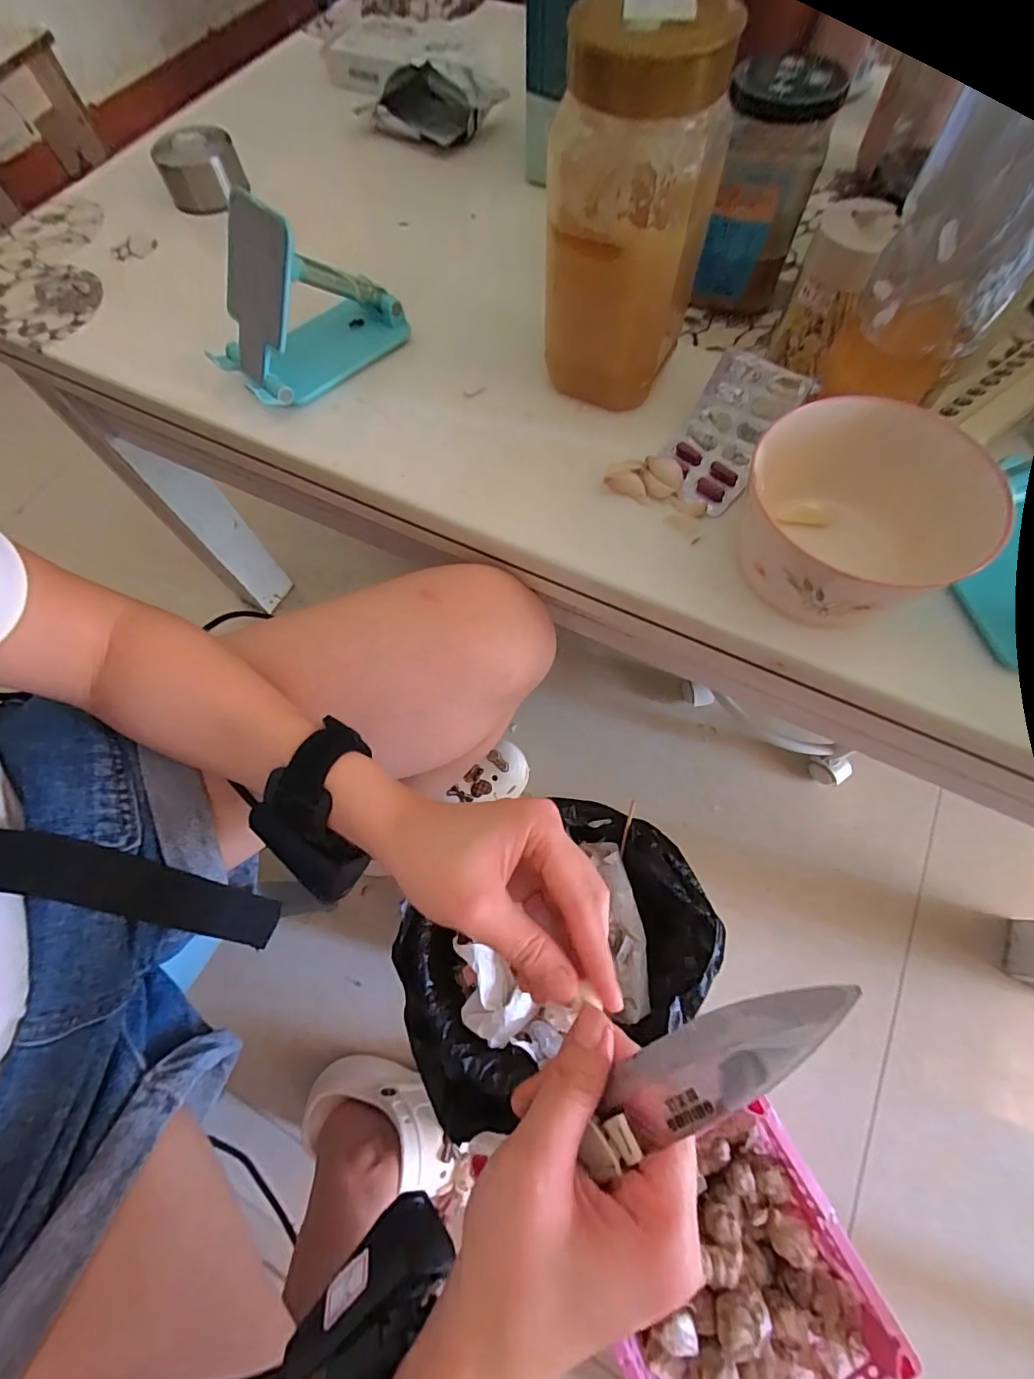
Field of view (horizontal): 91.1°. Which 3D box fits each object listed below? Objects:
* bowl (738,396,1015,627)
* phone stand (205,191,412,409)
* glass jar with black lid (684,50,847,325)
[{"bbox_3d":[0.162,-0.084,0.259,0.096,0.062,0.095,-1,68,2],"label":"bowl"},{"bbox_3d":[-0.138,-0.251,0.326,0.122,0.097,0.065,-38,71,-12],"label":"phone stand"},{"bbox_3d":[0.158,-0.322,0.334,0.060,0.115,0.055,-1,68,2],"label":"glass jar with black lid"}]

